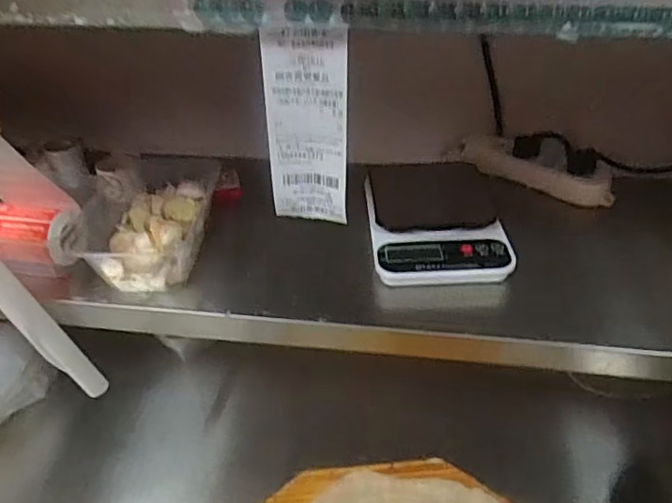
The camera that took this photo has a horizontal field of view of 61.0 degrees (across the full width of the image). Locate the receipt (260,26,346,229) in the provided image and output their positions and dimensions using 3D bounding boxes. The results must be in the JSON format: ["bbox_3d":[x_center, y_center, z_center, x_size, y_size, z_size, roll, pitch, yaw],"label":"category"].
[{"bbox_3d":[-0.018,-0.080,0.385,0.054,0.136,0.008,7,40,11],"label":"receipt"}]

